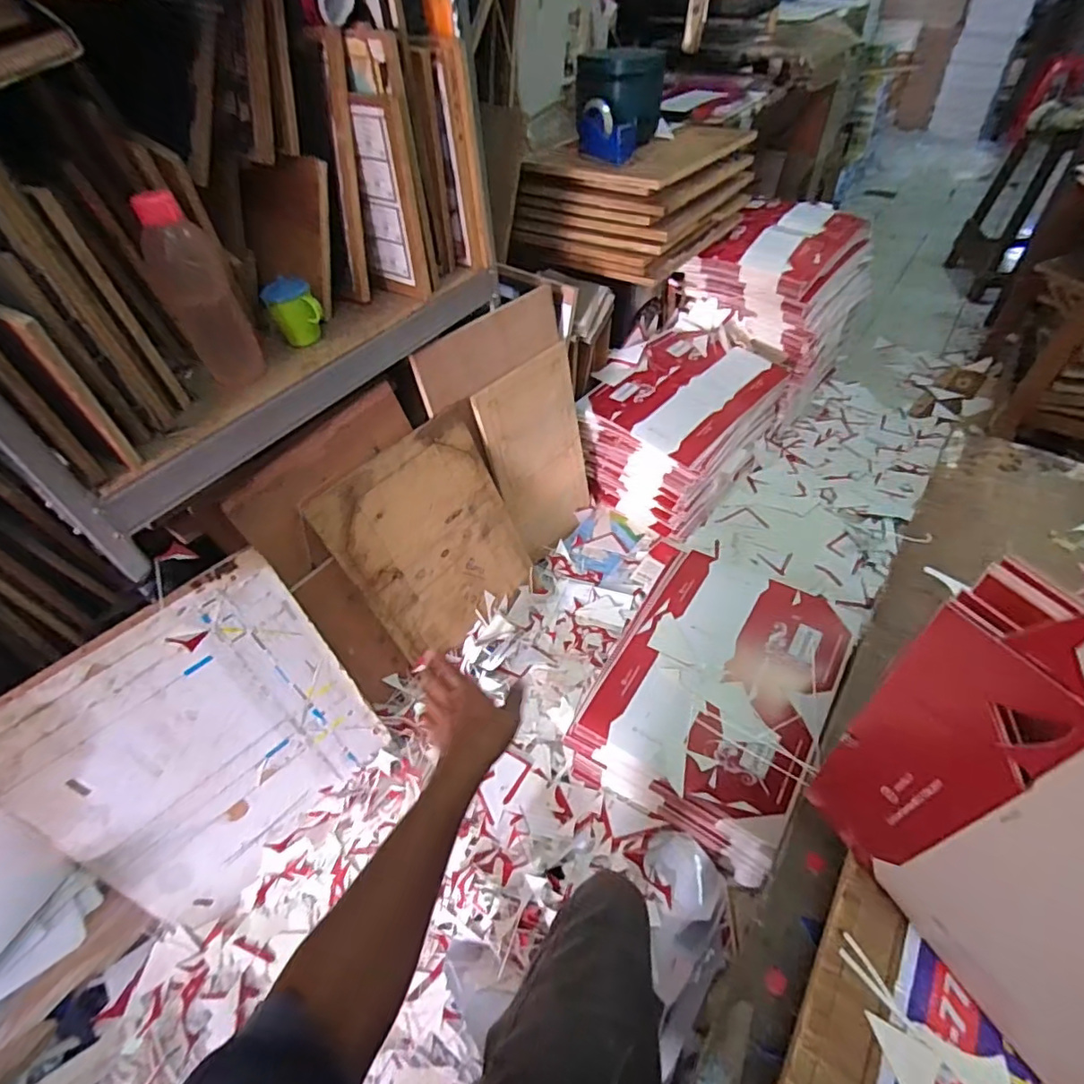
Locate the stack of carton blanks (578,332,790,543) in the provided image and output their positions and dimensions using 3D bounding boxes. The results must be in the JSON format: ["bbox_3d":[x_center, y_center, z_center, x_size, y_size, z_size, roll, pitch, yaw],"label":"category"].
[{"bbox_3d":[0.424,-0.347,1.720,0.382,0.332,0.581,31,57,28],"label":"stack of carton blanks"}]

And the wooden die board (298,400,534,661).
[{"bbox_3d":[-0.229,-0.001,1.255,0.026,0.466,0.419,12,43,44],"label":"wooden die board"}]

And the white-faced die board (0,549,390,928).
[{"bbox_3d":[-0.560,0.348,0.965,0.475,0.520,0.025,-39,35,-23],"label":"white-faced die board"}]

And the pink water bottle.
[{"bbox_3d":[-0.508,-0.361,0.841,0.103,0.260,0.089,-28,52,-20],"label":"pink water bottle"}]

